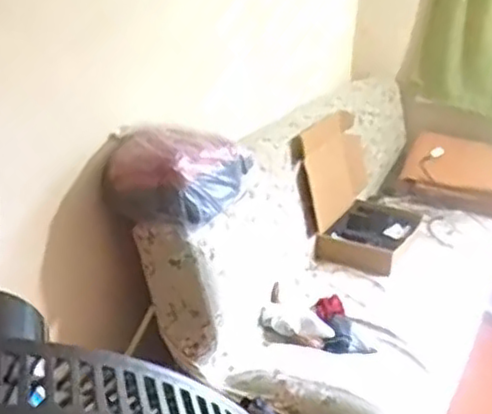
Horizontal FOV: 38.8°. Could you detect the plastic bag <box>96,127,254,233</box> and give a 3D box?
[{"bbox_3d":[-0.163,-0.083,1.669,0.286,0.173,0.277,11,25,19],"label":"plastic bag"}]

